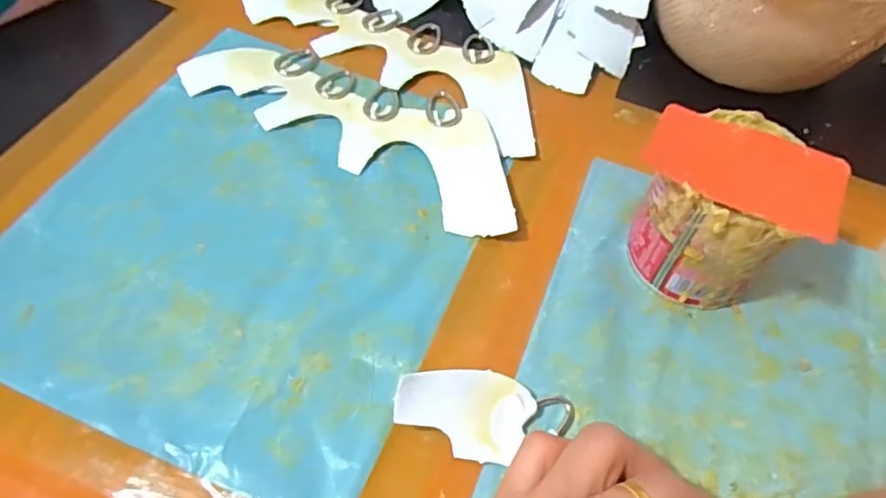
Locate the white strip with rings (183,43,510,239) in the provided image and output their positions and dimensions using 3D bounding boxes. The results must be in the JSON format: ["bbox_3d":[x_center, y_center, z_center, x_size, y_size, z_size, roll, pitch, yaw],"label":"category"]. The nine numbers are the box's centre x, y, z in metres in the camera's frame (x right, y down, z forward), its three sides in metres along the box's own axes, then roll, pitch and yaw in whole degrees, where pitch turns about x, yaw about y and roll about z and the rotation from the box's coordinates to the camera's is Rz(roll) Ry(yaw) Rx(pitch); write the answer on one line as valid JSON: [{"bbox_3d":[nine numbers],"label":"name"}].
[{"bbox_3d":[-0.047,-0.079,0.363,0.218,0.009,0.077,27,61,16],"label":"white strip with rings"}]

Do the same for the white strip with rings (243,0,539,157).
[{"bbox_3d":[-0.024,-0.133,0.405,0.222,0.008,0.077,31,62,18],"label":"white strip with rings"}]

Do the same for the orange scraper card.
[{"bbox_3d":[0.128,-0.035,0.260,0.080,0.004,0.049,24,58,12],"label":"orange scraper card"}]

